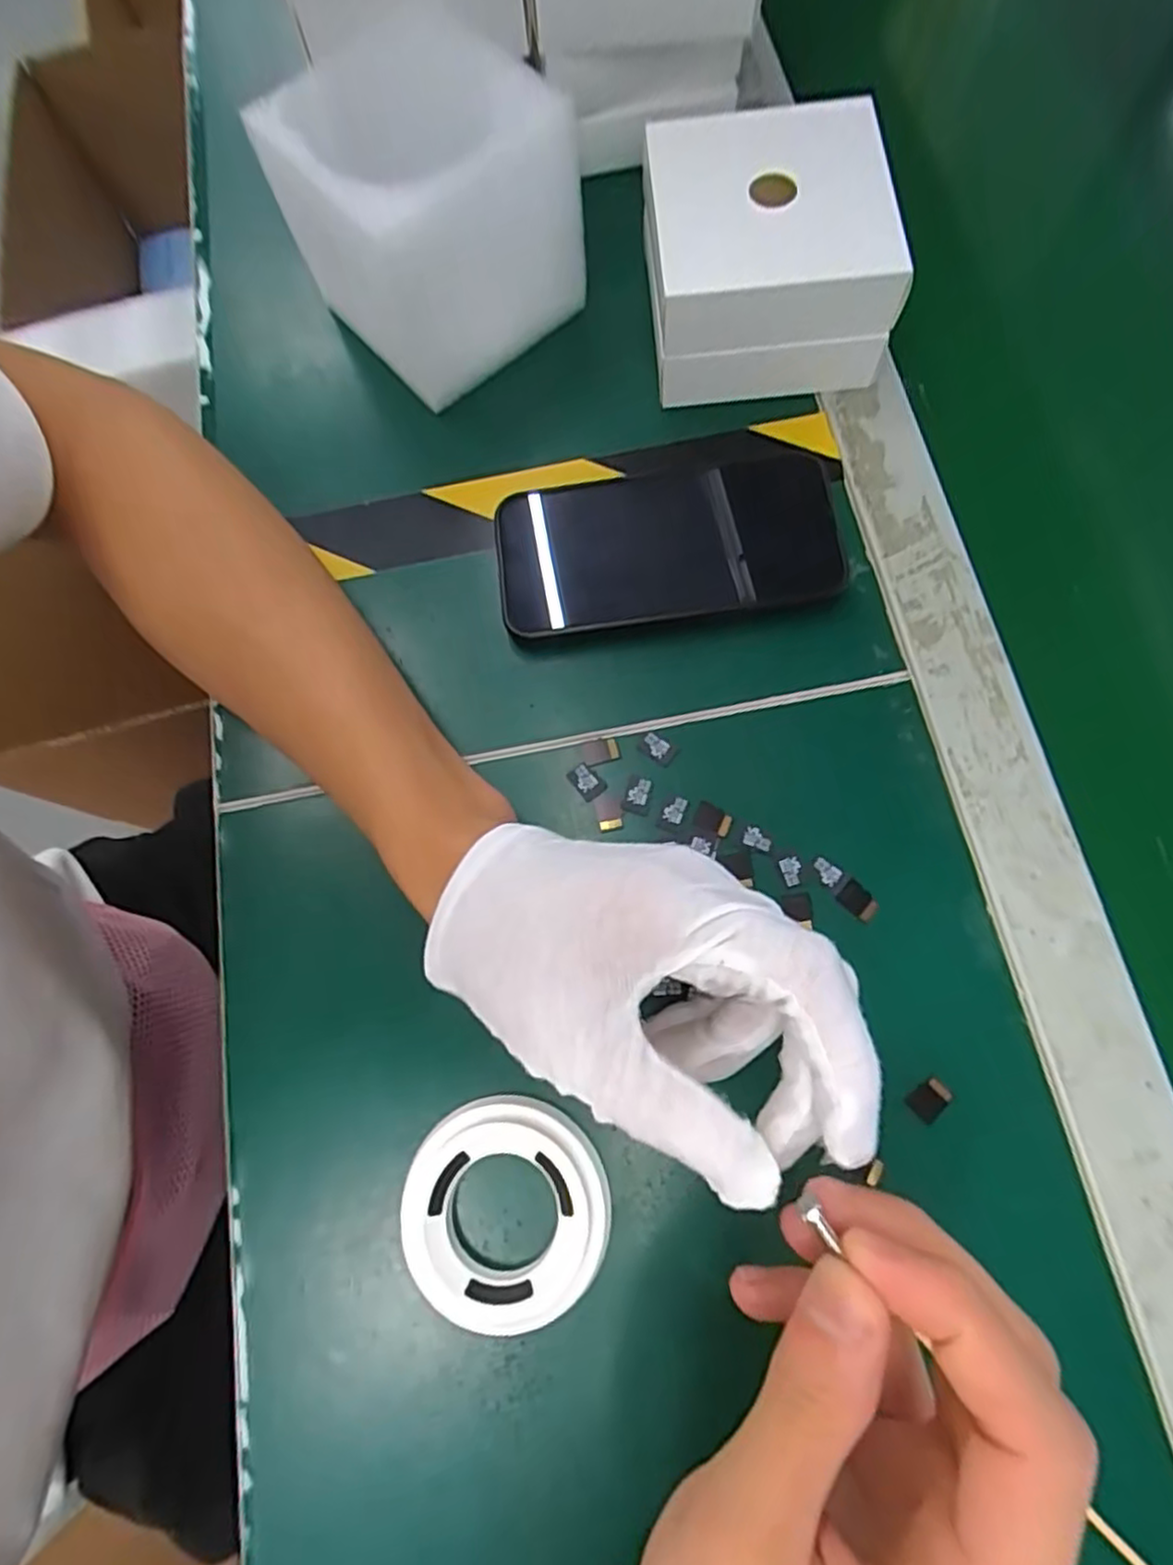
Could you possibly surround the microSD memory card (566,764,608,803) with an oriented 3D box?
[{"bbox_3d":[0.000,0.000,0.295,0.011,0.004,0.015,-40,82,2],"label":"microSD memory card"}]

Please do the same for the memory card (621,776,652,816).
[{"bbox_3d":[0.021,0.005,0.291,0.012,0.004,0.016,14,75,12],"label":"memory card"}]

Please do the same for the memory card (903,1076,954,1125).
[{"bbox_3d":[0.123,0.114,0.254,0.015,0.004,0.011,-42,75,-1],"label":"memory card"}]

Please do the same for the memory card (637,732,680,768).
[{"bbox_3d":[0.030,-0.014,0.296,0.016,0.004,0.010,36,83,15],"label":"memory card"}]

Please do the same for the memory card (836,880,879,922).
[{"bbox_3d":[0.105,0.046,0.274,0.015,0.004,0.011,42,82,11],"label":"memory card"}]

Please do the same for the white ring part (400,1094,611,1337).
[{"bbox_3d":[-0.028,0.148,0.247,0.068,0.012,0.071,-1,74,3],"label":"white ring part"}]

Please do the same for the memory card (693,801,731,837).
[{"bbox_3d":[0.051,0.015,0.287,0.015,0.004,0.010,22,82,18],"label":"memory card"}]

